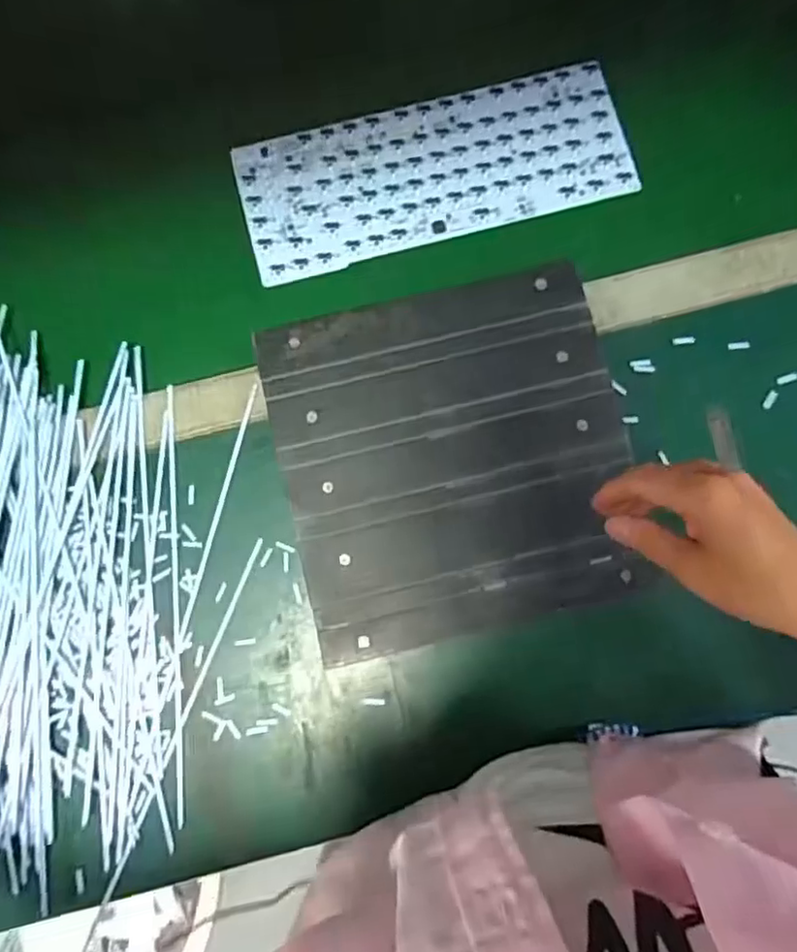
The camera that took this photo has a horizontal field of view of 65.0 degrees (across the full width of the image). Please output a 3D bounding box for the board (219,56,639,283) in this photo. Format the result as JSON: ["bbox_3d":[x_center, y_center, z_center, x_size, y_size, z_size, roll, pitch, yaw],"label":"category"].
[{"bbox_3d":[0.028,-0.247,0.505,0.305,0.008,0.120,-14,81,-3],"label":"board"}]

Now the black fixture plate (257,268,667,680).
[{"bbox_3d":[0.039,-0.015,0.454,0.240,0.025,0.244,-14,81,-3],"label":"black fixture plate"}]

